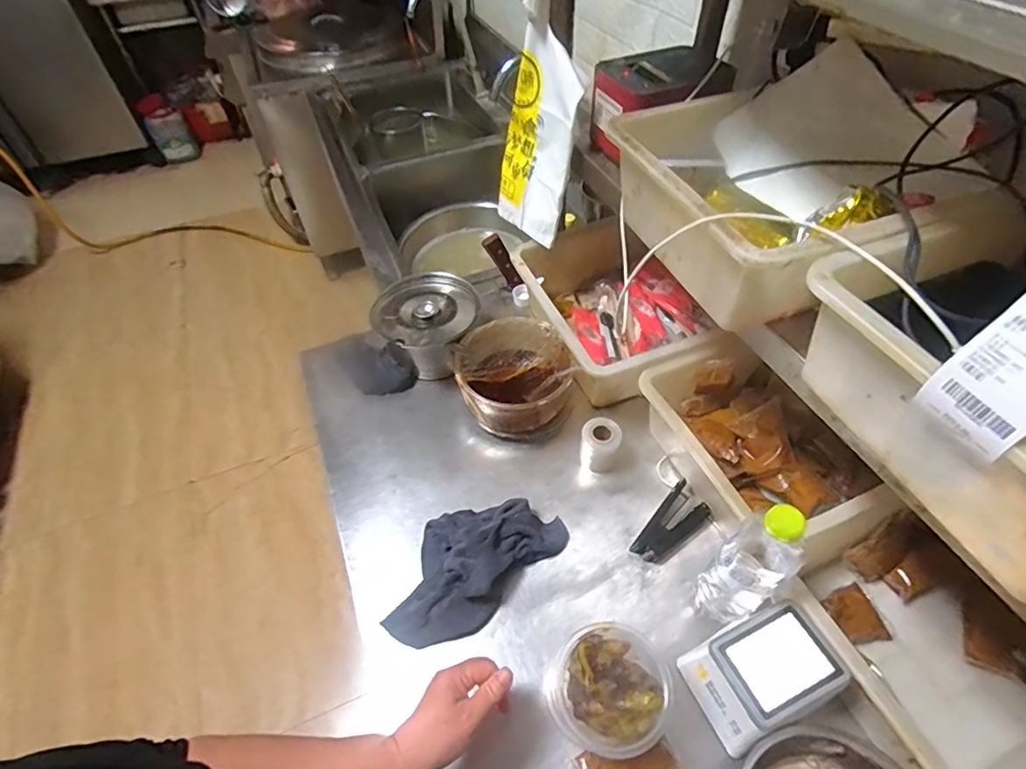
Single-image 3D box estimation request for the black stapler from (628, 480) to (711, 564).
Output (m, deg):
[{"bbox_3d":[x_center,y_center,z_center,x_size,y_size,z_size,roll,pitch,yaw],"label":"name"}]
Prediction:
[{"bbox_3d":[0.203,0.182,0.674,0.111,0.027,0.052,-36,58,-24],"label":"black stapler"}]

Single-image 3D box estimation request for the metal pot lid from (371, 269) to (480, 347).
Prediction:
[{"bbox_3d":[-0.141,-0.122,0.849,0.170,0.033,0.169,-1,51,1],"label":"metal pot lid"}]

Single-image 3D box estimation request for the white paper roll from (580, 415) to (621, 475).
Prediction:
[{"bbox_3d":[0.123,0.088,0.737,0.054,0.075,0.050,-1,51,1],"label":"white paper roll"}]

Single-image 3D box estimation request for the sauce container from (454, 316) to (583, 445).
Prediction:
[{"bbox_3d":[0.004,-0.007,0.801,0.172,0.099,0.170,-12,51,-8],"label":"sauce container"}]

